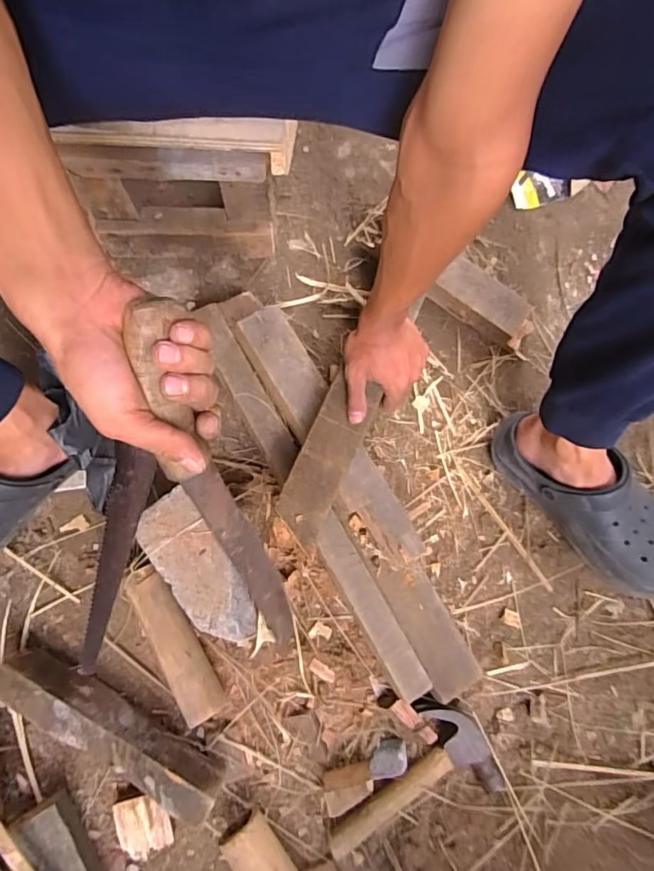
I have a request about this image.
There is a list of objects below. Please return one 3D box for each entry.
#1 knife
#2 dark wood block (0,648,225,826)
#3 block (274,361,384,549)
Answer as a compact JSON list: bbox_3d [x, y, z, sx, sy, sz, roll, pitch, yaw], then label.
[{"bbox_3d":[-0.076,0.060,0.396,0.045,0.343,0.027,-18,39,-4],"label":"knife"},{"bbox_3d":[-0.243,0.329,0.581,0.273,0.071,0.050,29,79,5],"label":"dark wood block"},{"bbox_3d":[0.001,0.022,0.564,0.059,0.017,0.186,21,71,4],"label":"block"}]

